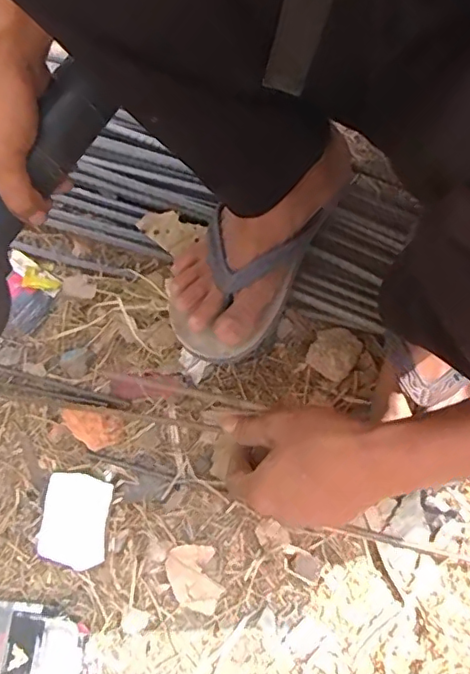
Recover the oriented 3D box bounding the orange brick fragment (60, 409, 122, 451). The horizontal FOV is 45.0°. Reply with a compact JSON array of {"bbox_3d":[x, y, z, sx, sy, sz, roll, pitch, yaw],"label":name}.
[{"bbox_3d":[-0.130,0.084,0.506,0.046,0.026,0.032,4,61,5],"label":"orange brick fragment"}]

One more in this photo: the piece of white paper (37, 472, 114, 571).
[{"bbox_3d":[-0.135,0.155,0.482,0.056,0.011,0.074,2,60,4],"label":"piece of white paper"}]

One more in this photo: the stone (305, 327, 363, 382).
[{"bbox_3d":[0.092,0.016,0.529,0.042,0.019,0.047,28,65,17],"label":"stone"}]

